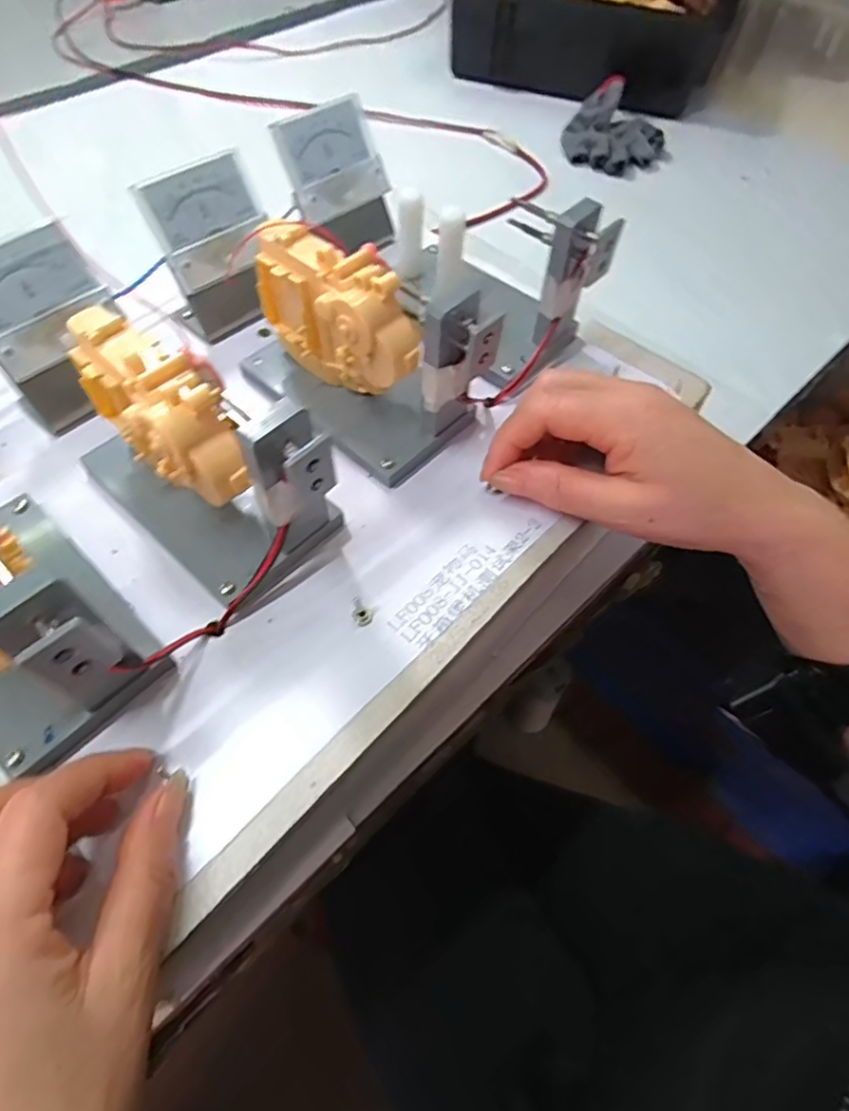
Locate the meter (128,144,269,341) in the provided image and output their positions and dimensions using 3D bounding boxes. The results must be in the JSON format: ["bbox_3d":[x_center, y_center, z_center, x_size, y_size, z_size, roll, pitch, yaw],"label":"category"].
[{"bbox_3d":[-0.117,-0.177,0.344,0.039,0.069,0.066,35,64,18],"label":"meter"}]

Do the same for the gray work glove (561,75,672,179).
[{"bbox_3d":[0.193,-0.434,0.621,0.093,0.023,0.101,-34,76,-8],"label":"gray work glove"}]

